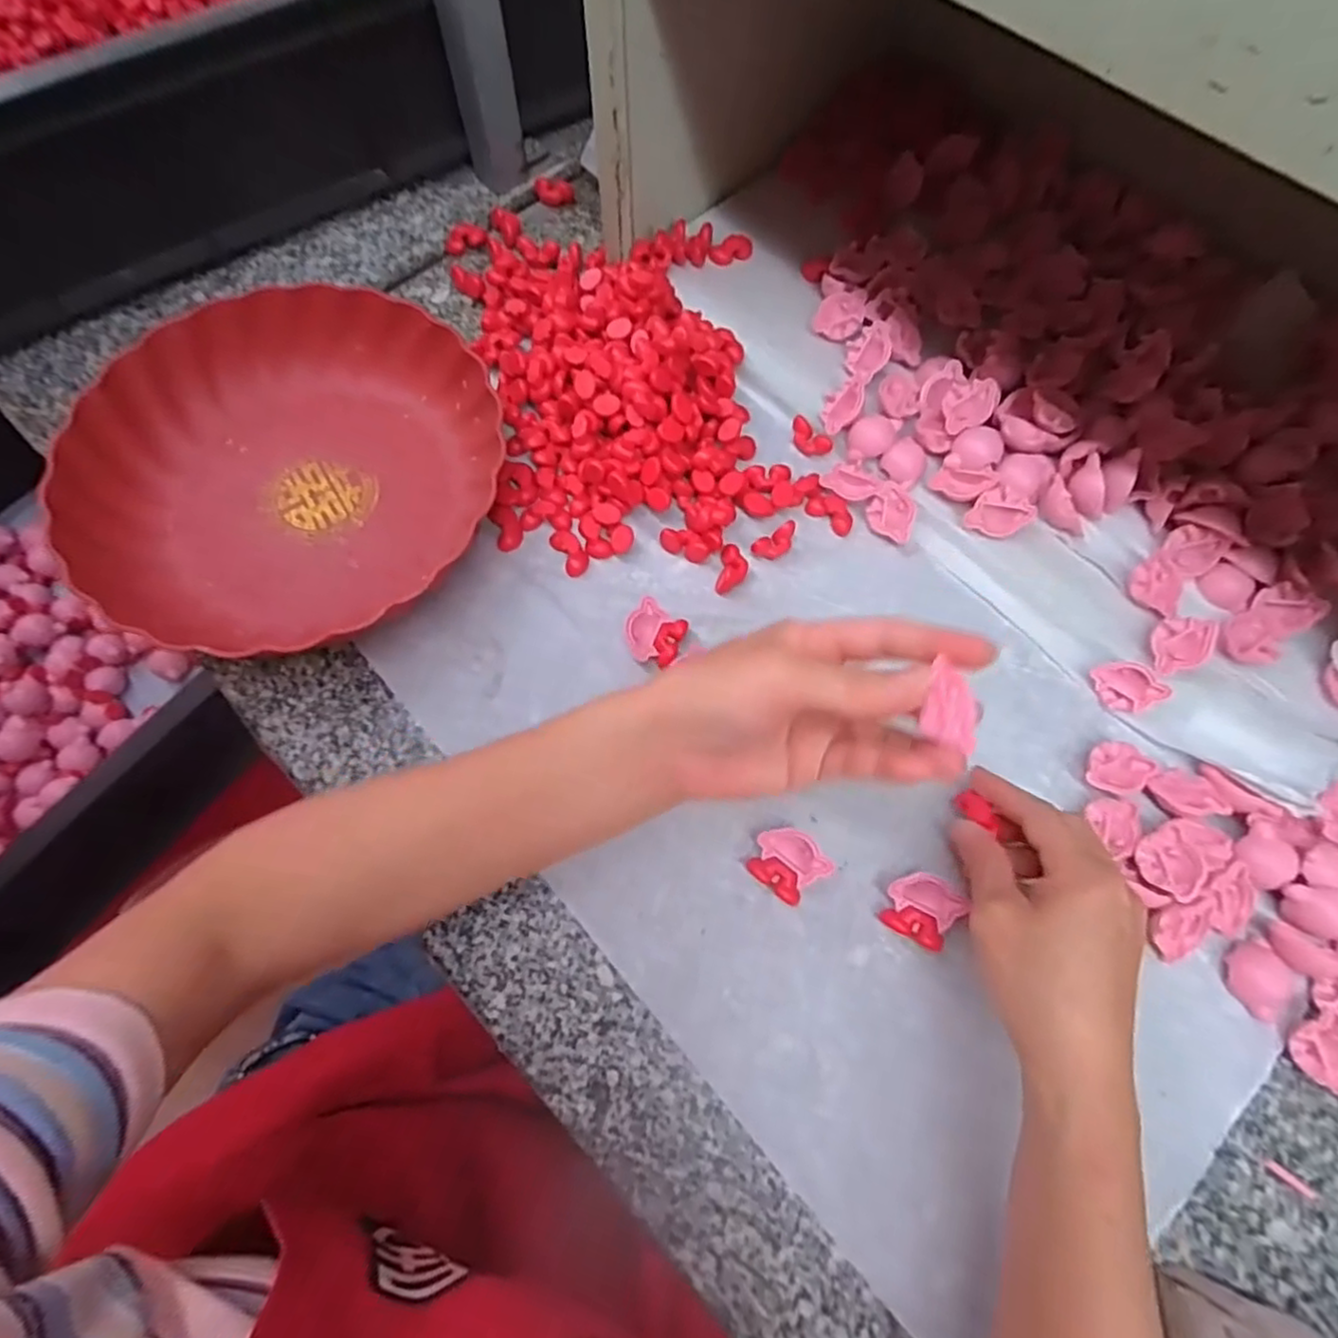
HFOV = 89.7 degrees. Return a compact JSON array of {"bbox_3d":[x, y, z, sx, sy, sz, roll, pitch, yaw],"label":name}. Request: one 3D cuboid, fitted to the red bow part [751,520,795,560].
[{"bbox_3d":[0.065,-0.076,0.413,0.031,0.013,0.013,-33,74,-12],"label":"red bow part"}]

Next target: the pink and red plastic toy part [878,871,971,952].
[{"bbox_3d":[0.126,0.121,0.339,0.032,0.017,0.032,29,72,9],"label":"pink and red plastic toy part"}]

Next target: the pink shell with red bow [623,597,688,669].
[{"bbox_3d":[-0.008,-0.018,0.389,0.033,0.019,0.034,0,70,-1],"label":"pink shell with red bow"}]

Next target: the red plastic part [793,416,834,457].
[{"bbox_3d":[0.092,-0.150,0.441,0.014,0.014,0.031,-42,76,-14],"label":"red plastic part"}]

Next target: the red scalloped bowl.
[{"bbox_3d":[-0.230,-0.121,0.401,0.226,0.049,0.231,0,70,-1],"label":"red scalloped bowl"}]

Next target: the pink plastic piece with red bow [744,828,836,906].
[{"bbox_3d":[0.061,0.100,0.347,0.037,0.014,0.032,39,74,12],"label":"pink plastic piece with red bow"}]

